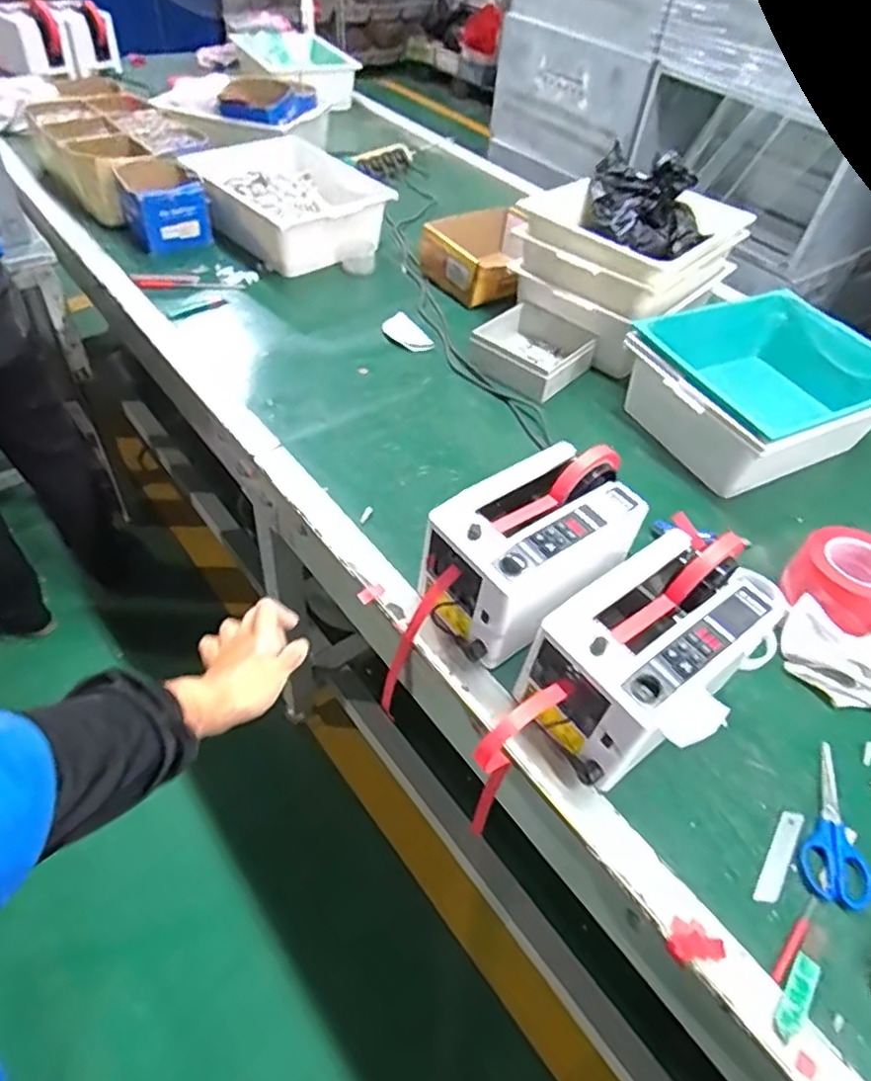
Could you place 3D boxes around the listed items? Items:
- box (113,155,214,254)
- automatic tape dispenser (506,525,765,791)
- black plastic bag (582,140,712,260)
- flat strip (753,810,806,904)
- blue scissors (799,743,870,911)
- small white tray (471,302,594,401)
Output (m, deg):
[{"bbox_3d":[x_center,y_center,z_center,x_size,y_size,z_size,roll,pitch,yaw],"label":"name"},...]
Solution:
[{"bbox_3d":[-0.545,-0.668,1.291,0.138,0.117,0.179,-21,54,-23],"label":"box"},{"bbox_3d":[0.205,0.123,0.663,0.251,0.172,0.136,-28,57,-27],"label":"automatic tape dispenser"},{"bbox_3d":[0.361,-0.574,1.122,0.167,0.123,0.205,4,48,-3],"label":"black plastic bag"},{"bbox_3d":[0.328,0.301,0.617,0.020,0.004,0.103,26,50,27],"label":"flat strip"},{"bbox_3d":[0.392,0.276,0.636,0.060,0.009,0.156,19,49,11],"label":"blue scissors"},{"bbox_3d":[0.158,-0.326,1.100,0.168,0.065,0.176,34,54,23],"label":"small white tray"}]

